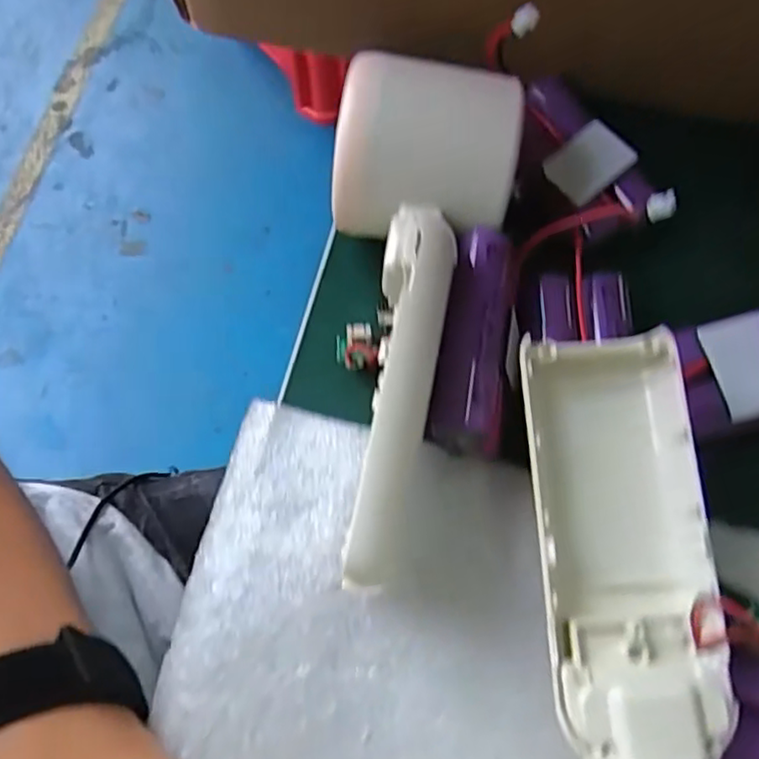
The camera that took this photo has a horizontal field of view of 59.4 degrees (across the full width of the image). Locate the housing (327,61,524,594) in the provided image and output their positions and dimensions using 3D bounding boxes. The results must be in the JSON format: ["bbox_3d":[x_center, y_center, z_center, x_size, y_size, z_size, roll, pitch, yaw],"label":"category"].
[{"bbox_3d":[0.003,-0.022,0.202,0.057,0.046,0.160,13,73,3],"label":"housing"}]

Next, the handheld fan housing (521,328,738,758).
[{"bbox_3d":[0.061,0.069,0.167,0.053,0.056,0.160,-4,73,-3],"label":"handheld fan housing"}]

